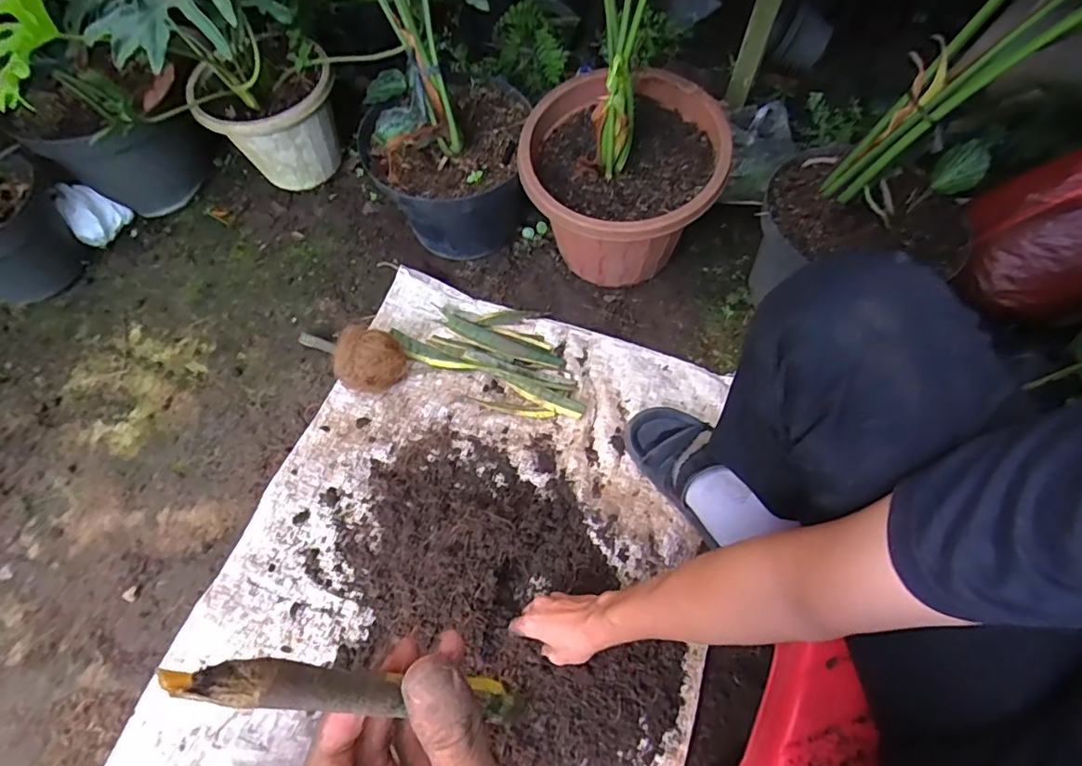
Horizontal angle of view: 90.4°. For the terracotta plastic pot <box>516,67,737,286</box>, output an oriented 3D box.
[{"bbox_3d":[0.107,-0.288,0.836,0.284,0.248,0.268,-2,60,3],"label":"terracotta plastic pot"}]

